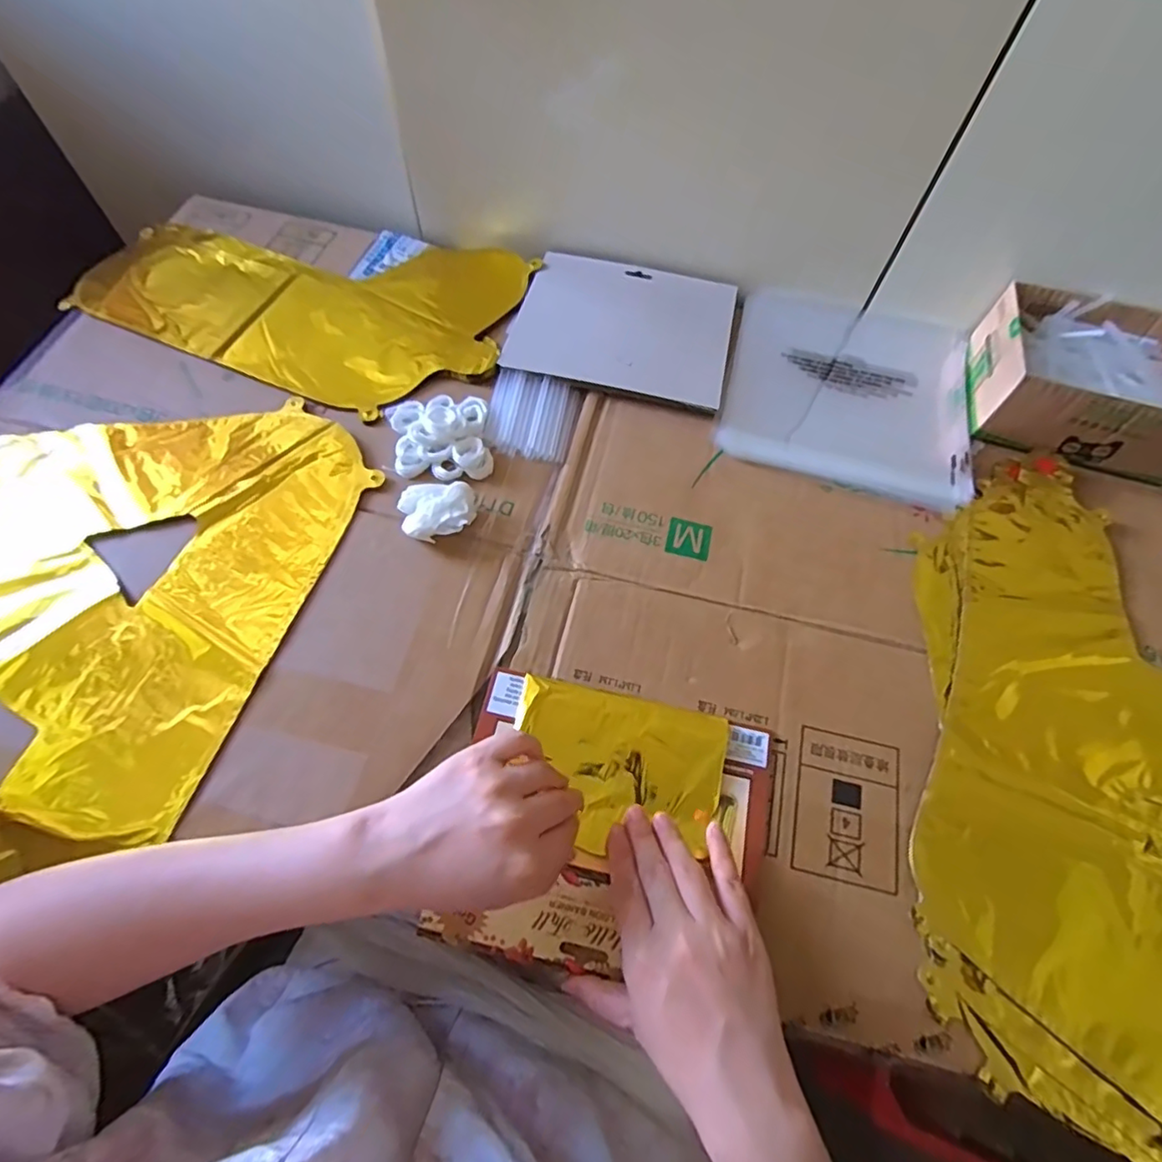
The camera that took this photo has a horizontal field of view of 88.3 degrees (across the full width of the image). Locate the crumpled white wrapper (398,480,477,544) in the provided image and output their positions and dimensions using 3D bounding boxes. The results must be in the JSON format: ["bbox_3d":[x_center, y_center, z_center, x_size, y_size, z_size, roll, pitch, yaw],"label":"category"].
[{"bbox_3d":[-0.107,-0.052,0.446,0.052,0.023,0.045,3,64,-2],"label":"crumpled white wrapper"}]

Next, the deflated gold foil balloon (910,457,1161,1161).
[{"bbox_3d":[0.335,0.115,0.398,0.220,0.011,0.448,11,64,2],"label":"deflated gold foil balloon"}]

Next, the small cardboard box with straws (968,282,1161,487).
[{"bbox_3d":[0.452,-0.172,0.520,0.190,0.064,0.133,16,64,4],"label":"small cardboard box with straws"}]

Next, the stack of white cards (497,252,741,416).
[{"bbox_3d":[0.041,-0.231,0.546,0.192,0.012,0.152,14,64,4],"label":"stack of white cards"}]

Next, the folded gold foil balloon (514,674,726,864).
[{"bbox_3d":[0.021,0.120,0.388,0.134,0.013,0.093,14,64,3],"label":"folded gold foil balloon"}]

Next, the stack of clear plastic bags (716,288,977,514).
[{"bbox_3d":[0.246,-0.185,0.555,0.209,0.022,0.248,16,60,4],"label":"stack of clear plastic bags"}]

